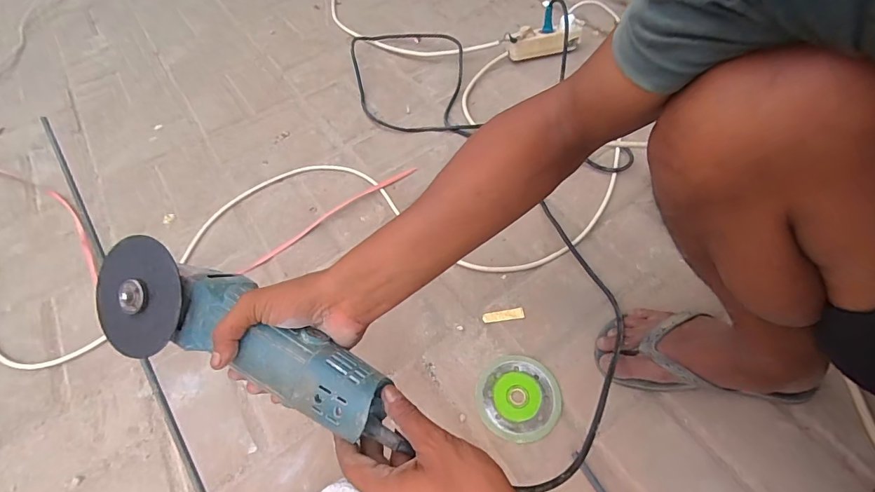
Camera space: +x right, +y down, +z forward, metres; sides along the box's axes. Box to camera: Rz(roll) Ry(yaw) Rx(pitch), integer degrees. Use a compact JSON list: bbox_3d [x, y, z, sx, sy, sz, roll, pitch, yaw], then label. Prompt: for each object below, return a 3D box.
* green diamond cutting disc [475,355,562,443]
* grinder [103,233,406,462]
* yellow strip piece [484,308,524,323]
[{"bbox_3d":[0.102,0.189,0.528,0.099,0.004,0.102,-2,55,4],"label":"green diamond cutting disc"},{"bbox_3d":[-0.163,0.079,0.351,0.295,0.071,0.090,23,60,10],"label":"grinder"},{"bbox_3d":[0.092,0.097,0.591,0.056,0.004,0.015,-7,55,1],"label":"yellow strip piece"}]

